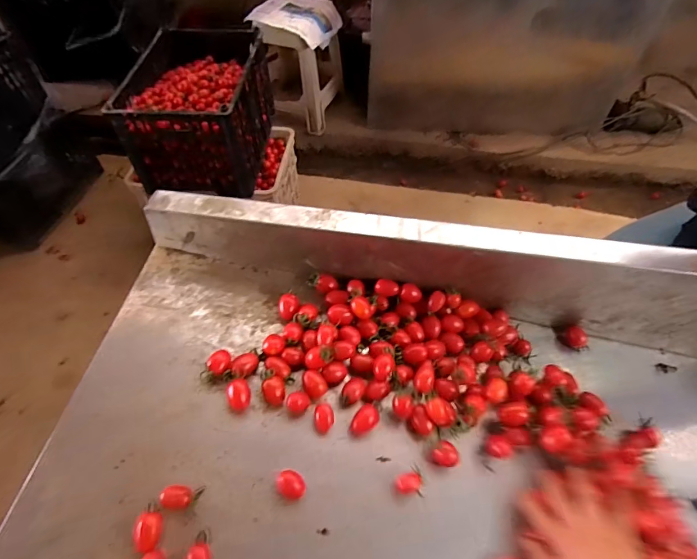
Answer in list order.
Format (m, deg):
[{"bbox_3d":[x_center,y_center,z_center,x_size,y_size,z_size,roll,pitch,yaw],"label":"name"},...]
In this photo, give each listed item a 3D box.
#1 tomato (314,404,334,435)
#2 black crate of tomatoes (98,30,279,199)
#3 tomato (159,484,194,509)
[{"bbox_3d":[-0.031,0.175,0.513,0.025,0.022,0.032,-7,57,-7],"label":"tomato"},{"bbox_3d":[-0.436,-0.546,1.265,0.334,0.259,0.534,4,56,1],"label":"black crate of tomatoes"},{"bbox_3d":[-0.187,0.239,0.446,0.030,0.019,0.024,9,57,5],"label":"tomato"}]

